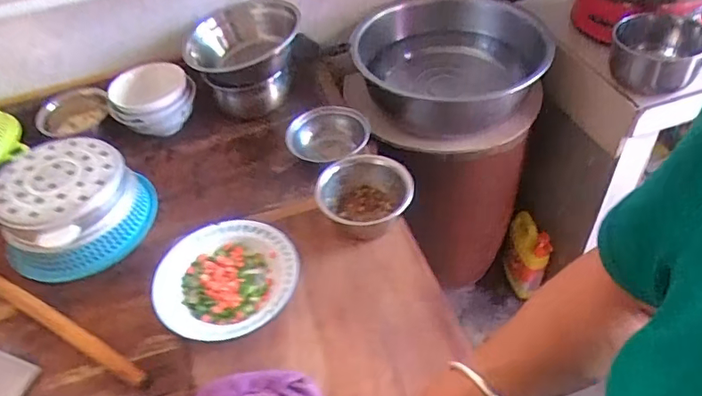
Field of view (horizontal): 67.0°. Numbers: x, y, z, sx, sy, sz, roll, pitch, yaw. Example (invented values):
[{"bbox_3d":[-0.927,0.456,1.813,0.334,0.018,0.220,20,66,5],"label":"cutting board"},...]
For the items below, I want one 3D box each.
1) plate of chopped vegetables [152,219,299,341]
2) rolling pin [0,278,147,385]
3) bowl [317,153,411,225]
[{"bbox_3d":[-0.173,0.112,0.738,0.189,0.035,0.178,-3,46,4],"label":"plate of chopped vegetables"},{"bbox_3d":[-0.449,0.165,0.771,0.424,0.024,0.026,20,51,24],"label":"rolling pin"},{"bbox_3d":[0.021,0.002,0.790,0.141,0.074,0.127,-12,46,-5],"label":"bowl"}]

